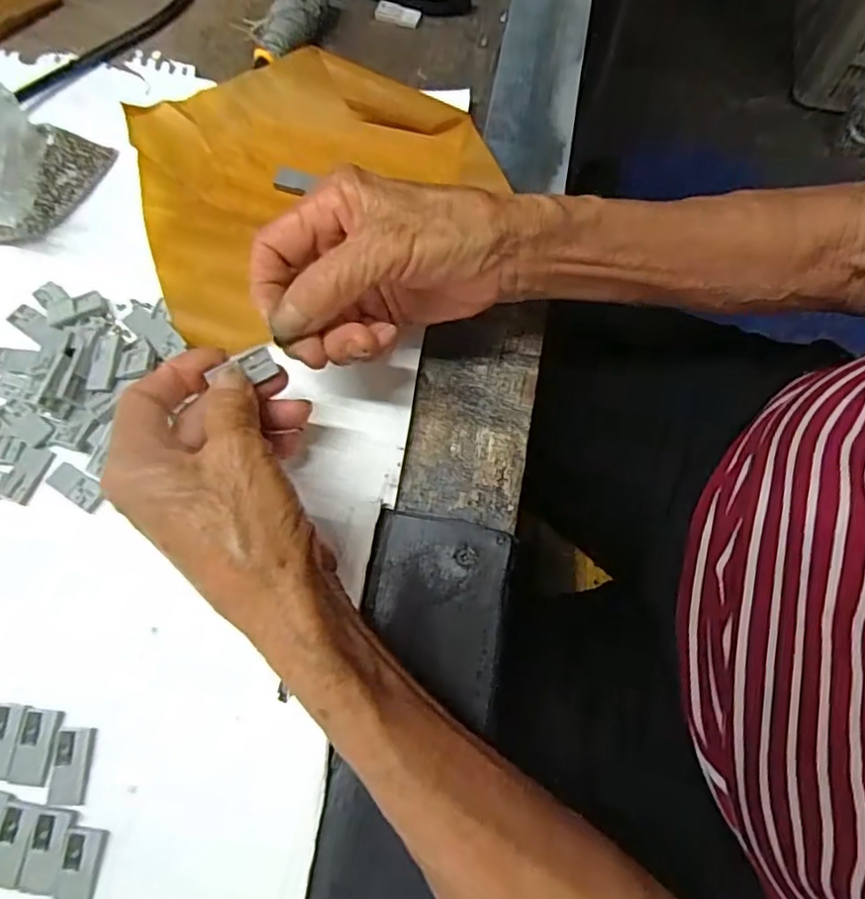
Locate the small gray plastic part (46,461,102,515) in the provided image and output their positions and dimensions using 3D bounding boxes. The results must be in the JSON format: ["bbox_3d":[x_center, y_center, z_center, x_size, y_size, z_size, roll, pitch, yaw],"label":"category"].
[{"bbox_3d":[-0.166,0.017,0.284,0.029,0.004,0.013,31,72,12],"label":"small gray plastic part"}]

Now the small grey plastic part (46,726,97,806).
[{"bbox_3d":[-0.144,0.126,0.241,0.013,0.004,0.027,-1,68,0],"label":"small grey plastic part"}]

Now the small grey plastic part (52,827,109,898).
[{"bbox_3d":[-0.133,0.158,0.228,0.015,0.004,0.028,3,68,1],"label":"small grey plastic part"}]

